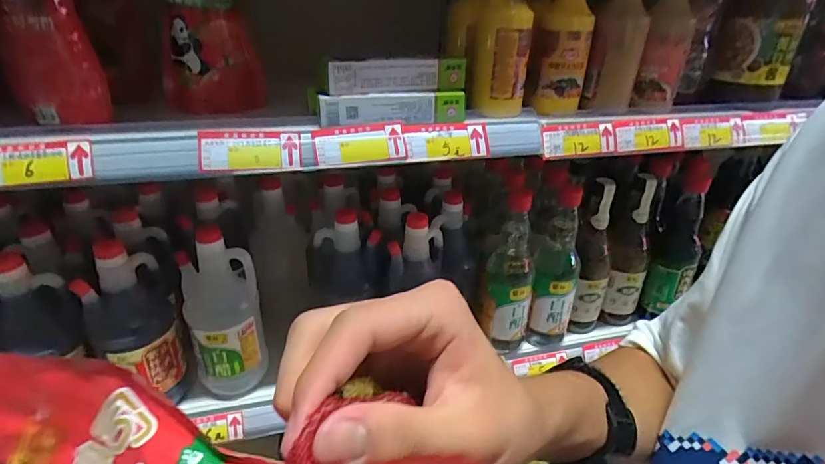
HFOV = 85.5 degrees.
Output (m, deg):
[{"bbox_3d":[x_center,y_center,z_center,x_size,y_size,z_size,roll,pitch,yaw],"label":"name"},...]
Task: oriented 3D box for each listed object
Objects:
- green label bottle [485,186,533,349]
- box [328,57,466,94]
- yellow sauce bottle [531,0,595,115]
[{"bbox_3d":[0.137,0.058,0.615,0.061,0.231,0.056,8,29,12],"label":"green label bottle"},{"bbox_3d":[-0.009,-0.159,0.451,0.150,0.031,0.024,-10,30,-20],"label":"box"},{"bbox_3d":[0.171,-0.218,0.485,0.049,0.166,0.045,10,29,16],"label":"yellow sauce bottle"}]

